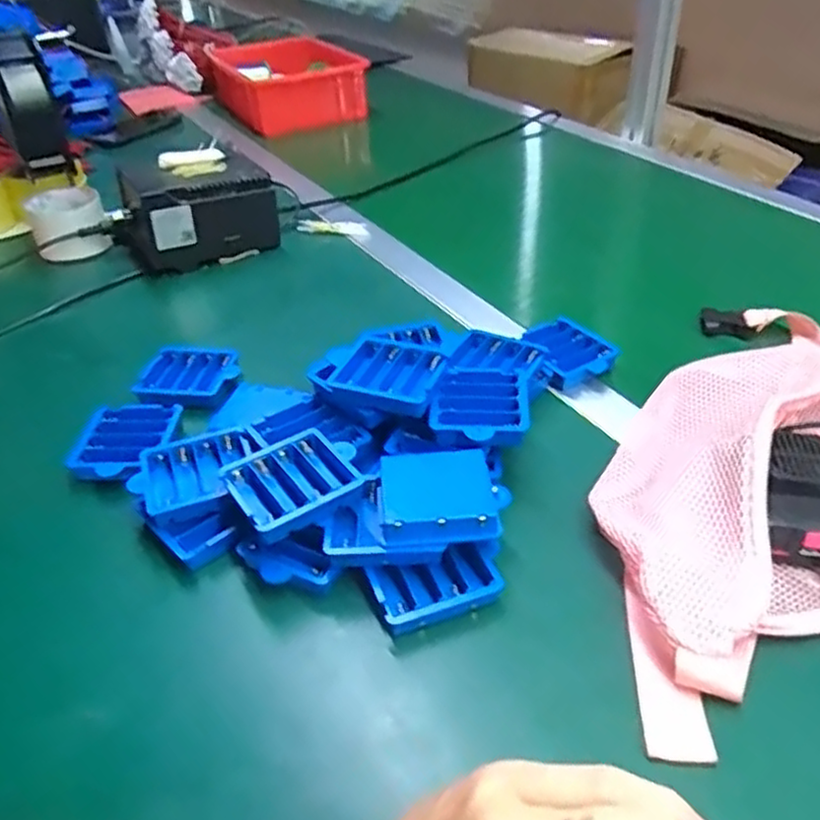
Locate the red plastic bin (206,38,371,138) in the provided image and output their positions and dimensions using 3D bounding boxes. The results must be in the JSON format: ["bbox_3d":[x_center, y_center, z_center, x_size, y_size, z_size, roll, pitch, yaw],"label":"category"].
[{"bbox_3d":[-0.208,-0.540,1.186,0.219,0.099,0.276,-13,39,-13],"label":"red plastic bin"}]

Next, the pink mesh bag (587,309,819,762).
[{"bbox_3d":[0.226,0.031,0.456,0.166,0.071,0.407,19,41,28],"label":"pink mesh bag"}]

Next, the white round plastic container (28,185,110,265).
[{"bbox_3d":[-0.382,-0.212,0.797,0.076,0.069,0.087,-19,39,-22],"label":"white round plastic container"}]

